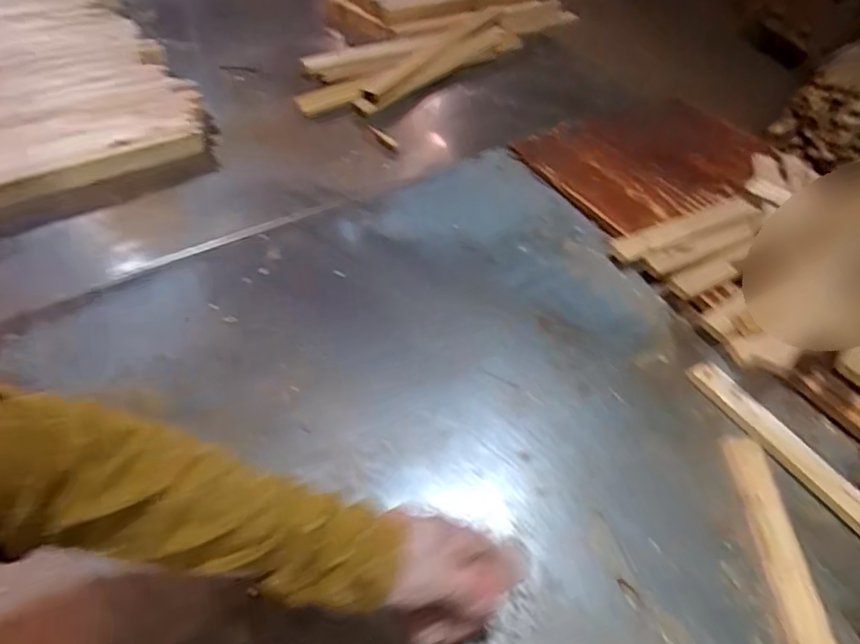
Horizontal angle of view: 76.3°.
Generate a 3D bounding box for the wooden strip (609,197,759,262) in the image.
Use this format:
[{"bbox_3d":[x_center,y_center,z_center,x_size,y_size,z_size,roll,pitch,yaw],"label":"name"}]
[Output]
[{"bbox_3d":[0.412,-0.149,0.878,0.266,0.012,0.050,-19,48,-14],"label":"wooden strip"}]

